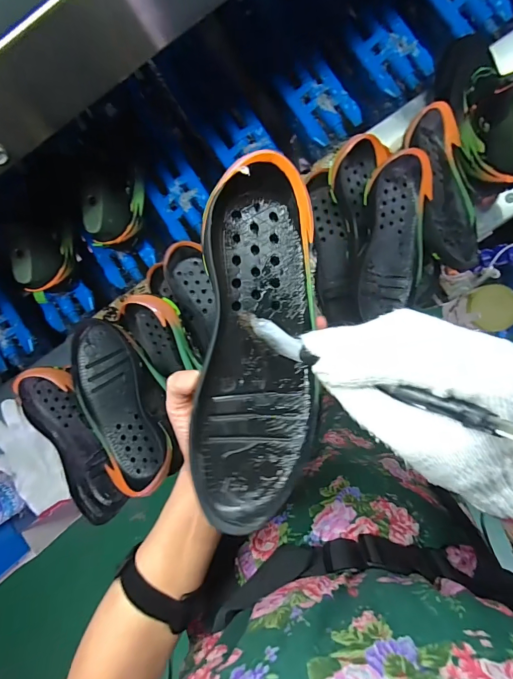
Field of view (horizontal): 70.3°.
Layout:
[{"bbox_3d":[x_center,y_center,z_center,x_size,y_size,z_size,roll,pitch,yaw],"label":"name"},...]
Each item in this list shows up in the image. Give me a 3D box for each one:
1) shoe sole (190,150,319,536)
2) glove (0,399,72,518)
[{"bbox_3d":[0.003,0.004,0.268,0.086,0.039,0.253,3,91,5],"label":"shoe sole"},{"bbox_3d":[-0.395,0.203,0.622,0.192,0.034,0.096,40,94,3],"label":"glove"}]

